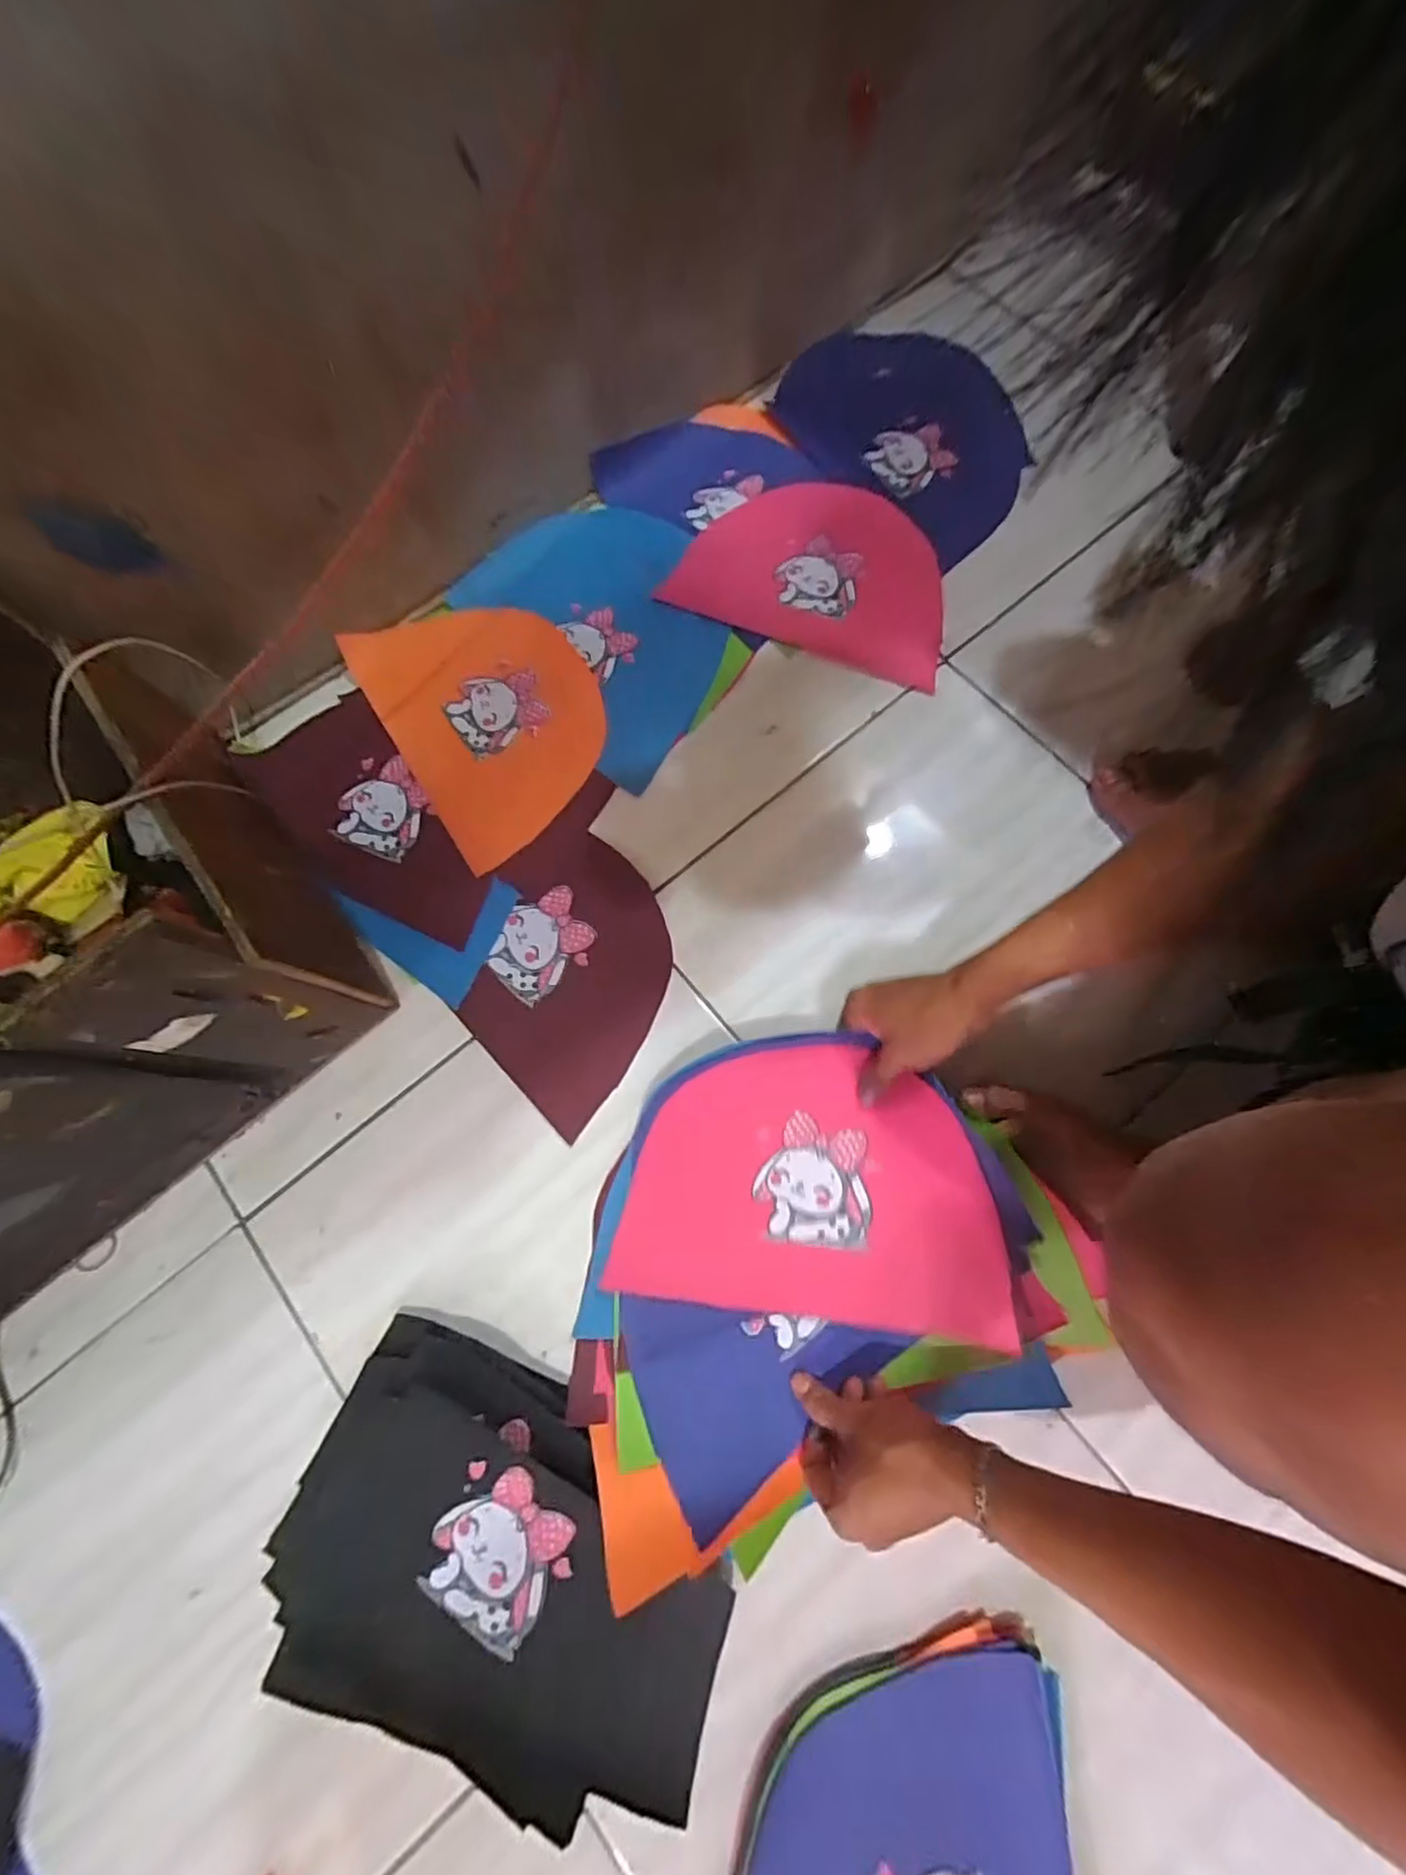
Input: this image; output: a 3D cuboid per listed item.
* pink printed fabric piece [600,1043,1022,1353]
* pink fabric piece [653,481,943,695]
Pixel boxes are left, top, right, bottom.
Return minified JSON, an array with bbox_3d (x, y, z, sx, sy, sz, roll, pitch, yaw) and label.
[{"bbox_3d":[0.078,0.177,0.473,0.264,0.042,0.182,5,74,2],"label":"pink printed fabric piece"},{"bbox_3d":[0.118,-0.379,0.663,0.273,0.014,0.189,17,80,3],"label":"pink fabric piece"}]

